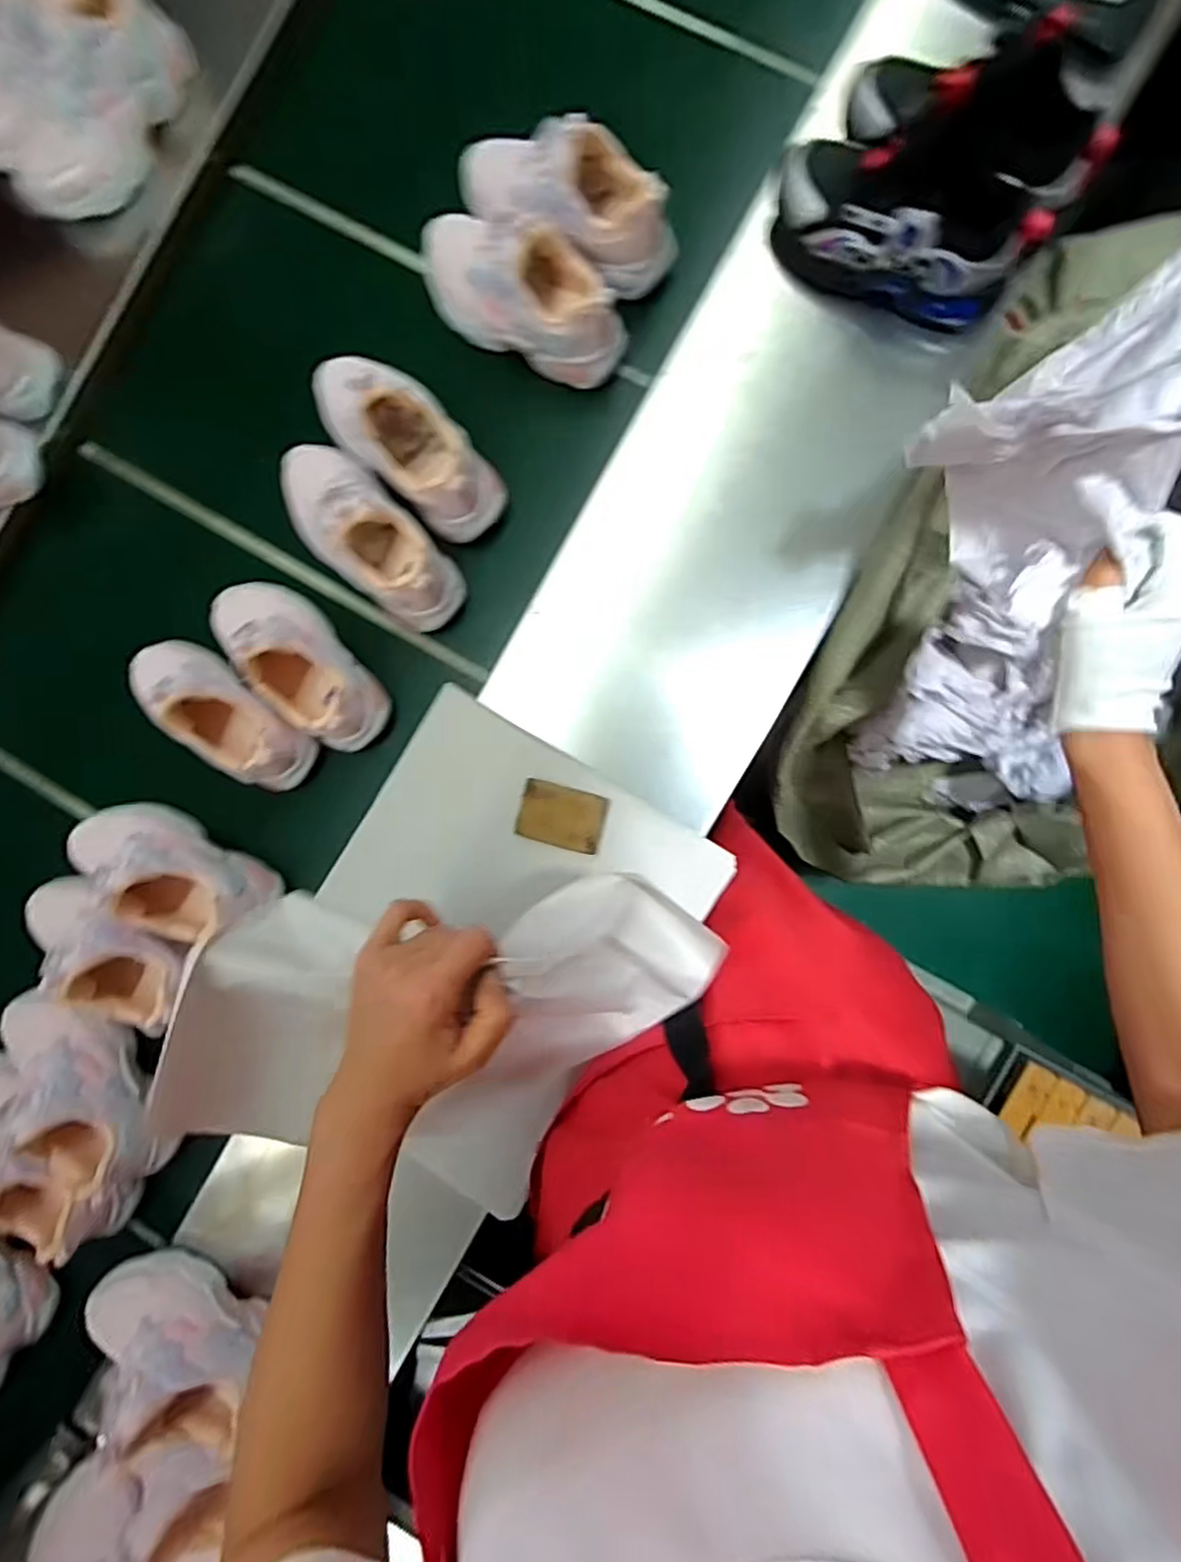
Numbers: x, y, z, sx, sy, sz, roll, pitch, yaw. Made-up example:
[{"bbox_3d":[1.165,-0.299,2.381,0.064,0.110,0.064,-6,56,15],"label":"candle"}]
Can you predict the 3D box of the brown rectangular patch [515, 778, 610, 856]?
[{"bbox_3d":[-0.025,0.031,0.578,0.072,0.008,0.051,14,88,3],"label":"brown rectangular patch"}]

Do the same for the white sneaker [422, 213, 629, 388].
[{"bbox_3d":[-0.066,-0.436,0.587,0.199,0.092,0.074,28,91,4],"label":"white sneaker"}]

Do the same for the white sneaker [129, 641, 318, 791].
[{"bbox_3d":[-0.351,-0.067,0.610,0.196,0.089,0.082,36,91,4],"label":"white sneaker"}]

